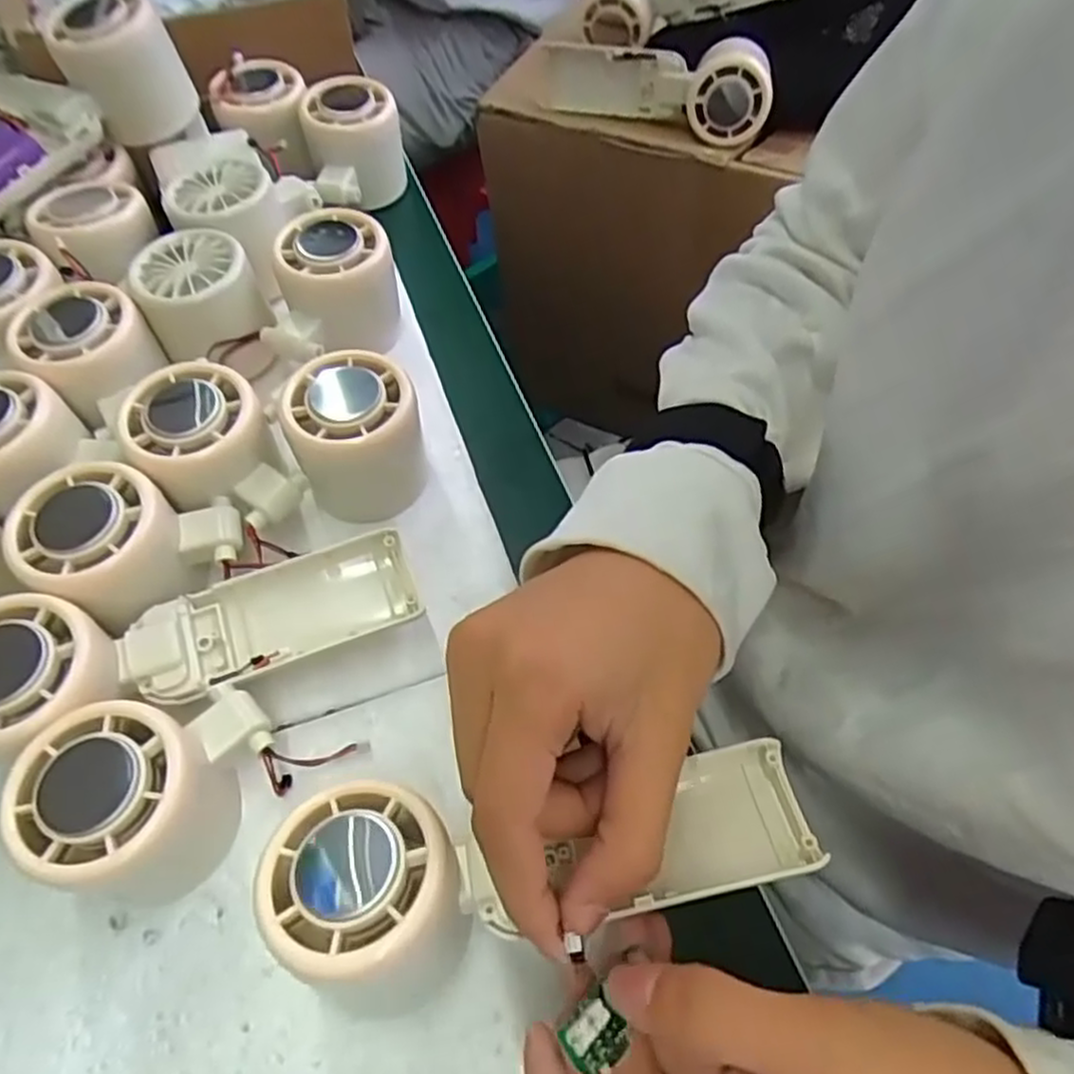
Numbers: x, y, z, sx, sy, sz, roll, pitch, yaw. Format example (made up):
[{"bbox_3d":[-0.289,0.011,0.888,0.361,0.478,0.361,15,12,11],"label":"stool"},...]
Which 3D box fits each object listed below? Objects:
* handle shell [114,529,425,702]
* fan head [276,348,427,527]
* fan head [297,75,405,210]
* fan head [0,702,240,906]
[{"bbox_3d":[-0.101,0.034,0.302,0.107,0.036,0.043,-21,61,-12],"label":"handle shell"},{"bbox_3d":[-0.078,-0.042,0.334,0.055,0.060,0.056,-13,60,-7],"label":"fan head"},{"bbox_3d":[-0.111,-0.238,0.466,0.057,0.057,0.064,-15,60,-8],"label":"fan head"},{"bbox_3d":[-0.134,0.091,0.255,0.056,0.056,0.053,0,59,0],"label":"fan head"}]

